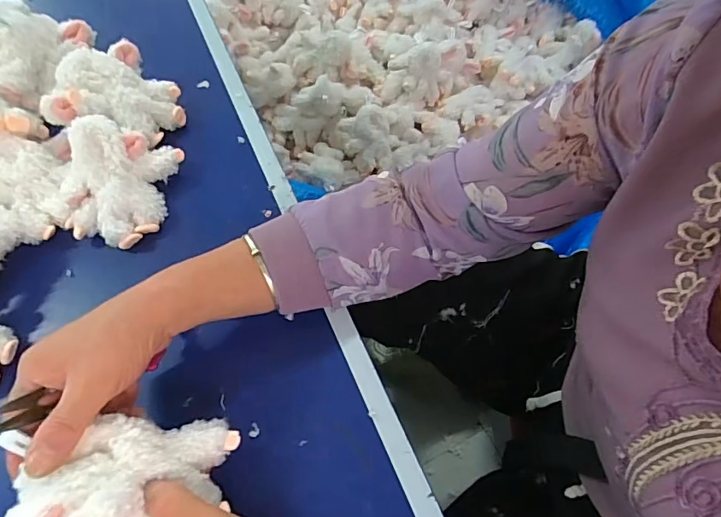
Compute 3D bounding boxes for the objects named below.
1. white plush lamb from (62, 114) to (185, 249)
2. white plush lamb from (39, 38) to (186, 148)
[{"bbox_3d":[-0.235,-0.075,0.464,0.083,0.061,0.108,9,64,8],"label":"white plush lamb"},{"bbox_3d":[-0.256,-0.180,0.516,0.124,0.055,0.111,1,63,4],"label":"white plush lamb"}]

